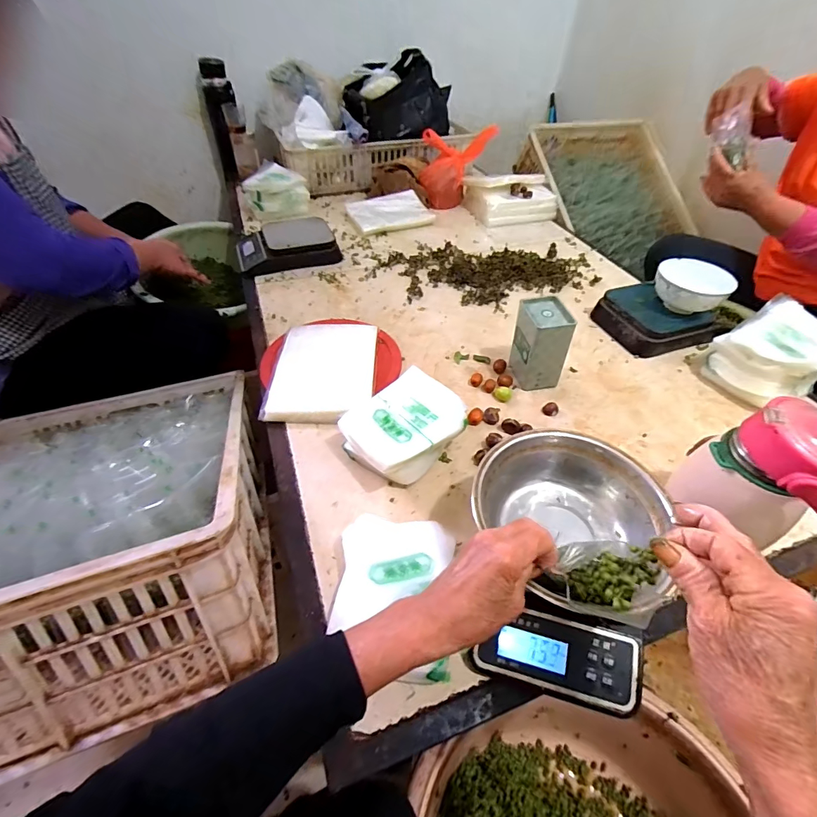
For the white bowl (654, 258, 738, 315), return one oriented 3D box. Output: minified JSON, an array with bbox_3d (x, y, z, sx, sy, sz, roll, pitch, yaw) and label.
[{"bbox_3d":[0.487,-0.202,0.726,0.116,0.067,0.116,1,46,-1],"label":"white bowl"}]

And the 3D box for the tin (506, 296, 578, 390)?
[{"bbox_3d":[0.199,-0.098,0.643,0.066,0.118,0.083,-6,47,-8],"label":"tin"}]

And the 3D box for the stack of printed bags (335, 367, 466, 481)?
[{"bbox_3d":[-0.002,0.021,0.544,0.128,0.050,0.169,33,54,26],"label":"stack of printed bags"}]

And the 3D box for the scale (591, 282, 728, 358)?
[{"bbox_3d":[0.443,-0.164,0.744,0.176,0.051,0.140,-11,48,-12],"label":"scale"}]

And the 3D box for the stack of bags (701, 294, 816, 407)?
[{"bbox_3d":[0.562,-0.085,0.638,0.161,0.088,0.130,-17,49,-18],"label":"stack of bags"}]

